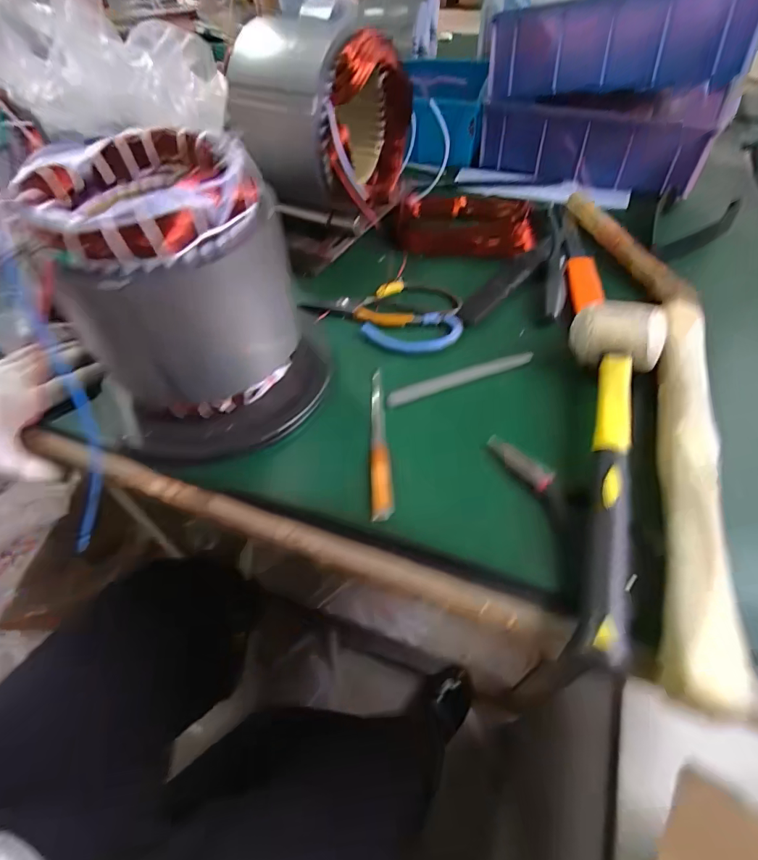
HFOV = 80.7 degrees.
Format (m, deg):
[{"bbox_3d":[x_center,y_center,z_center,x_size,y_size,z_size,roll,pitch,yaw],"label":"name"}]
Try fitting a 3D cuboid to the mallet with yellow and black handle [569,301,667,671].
[{"bbox_3d":[0.151,0.011,0.307,0.067,0.051,0.274,17,55,17],"label":"mallet with yellow and black handle"}]

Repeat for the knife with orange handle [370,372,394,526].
[{"bbox_3d":[0.000,0.003,0.354,0.016,0.008,0.156,-4,52,2],"label":"knife with orange handle"}]

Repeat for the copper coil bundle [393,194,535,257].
[{"bbox_3d":[0.101,-0.260,0.547,0.176,0.037,0.122,12,54,14],"label":"copper coil bundle"}]

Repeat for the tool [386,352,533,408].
[{"bbox_3d":[0.071,-0.046,0.389,0.137,0.007,0.012,-19,53,-10],"label":"tool"}]

